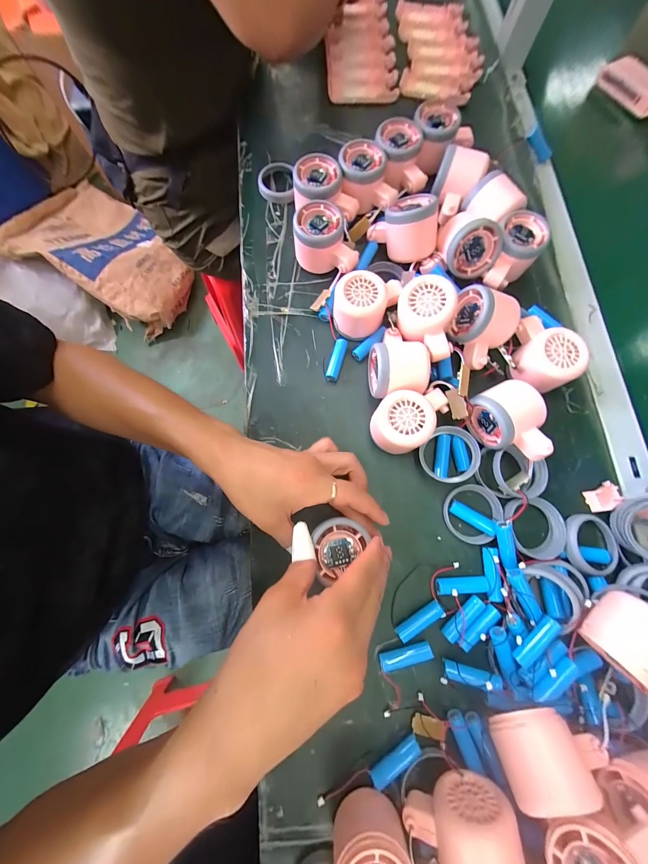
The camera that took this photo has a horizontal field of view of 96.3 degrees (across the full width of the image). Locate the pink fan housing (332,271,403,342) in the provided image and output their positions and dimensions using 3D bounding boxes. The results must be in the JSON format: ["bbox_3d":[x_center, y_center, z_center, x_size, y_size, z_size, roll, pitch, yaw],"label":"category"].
[{"bbox_3d":[0.046,-0.145,0.334,0.065,0.051,0.068,21,78,4],"label":"pink fan housing"}]

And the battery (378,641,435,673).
[{"bbox_3d":[0.078,0.215,0.277,0.049,0.014,0.015,-12,78,-3],"label":"battery"}]

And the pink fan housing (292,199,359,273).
[{"bbox_3d":[0.005,-0.231,0.352,0.078,0.052,0.060,20,78,4],"label":"pink fan housing"}]

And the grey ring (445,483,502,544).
[{"bbox_3d":[0.158,0.086,0.308,0.058,0.009,0.059,0,77,0],"label":"grey ring"}]

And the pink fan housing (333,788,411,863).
[{"bbox_3d":[0.037,0.333,0.229,0.058,0.052,0.059,-3,77,-1],"label":"pink fan housing"}]

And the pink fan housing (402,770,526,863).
[{"bbox_3d":[0.106,0.312,0.223,0.084,0.055,0.049,-14,80,24],"label":"pink fan housing"}]

